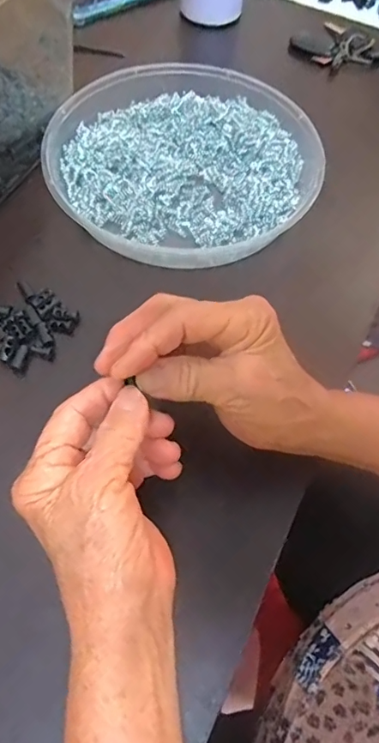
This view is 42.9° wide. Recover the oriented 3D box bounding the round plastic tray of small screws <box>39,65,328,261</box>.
[{"bbox_3d":[-0.007,-0.193,0.431,0.231,0.033,0.204,-11,64,-9],"label":"round plastic tray of small screws"}]

